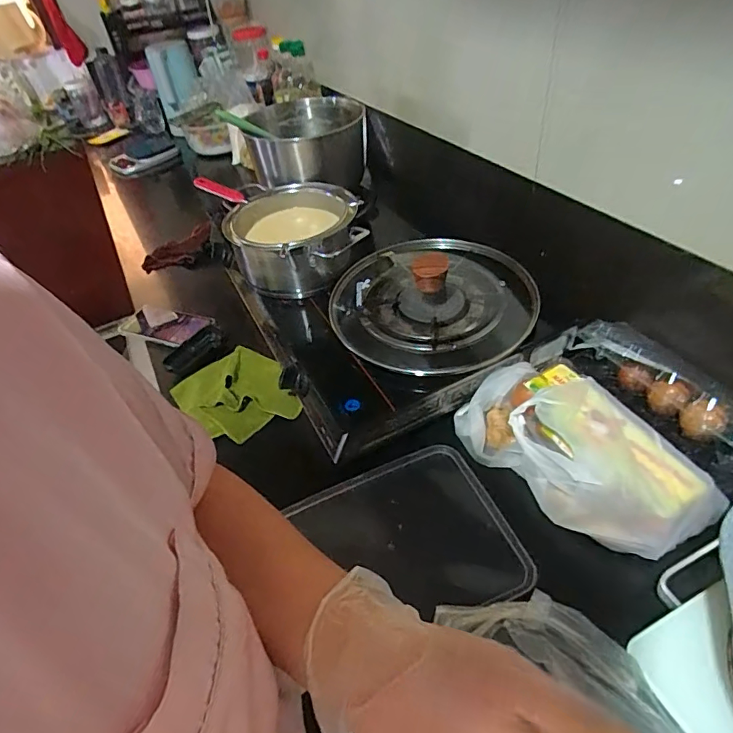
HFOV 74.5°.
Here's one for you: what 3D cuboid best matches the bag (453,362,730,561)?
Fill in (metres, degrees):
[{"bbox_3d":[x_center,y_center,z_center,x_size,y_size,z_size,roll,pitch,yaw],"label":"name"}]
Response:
[{"bbox_3d":[0.236,0.093,0.548,0.143,0.076,0.271,-31,48,-22],"label":"bag"}]

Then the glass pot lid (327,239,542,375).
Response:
[{"bbox_3d":[0.082,-0.100,0.668,0.279,0.083,0.269,-5,44,4],"label":"glass pot lid"}]

